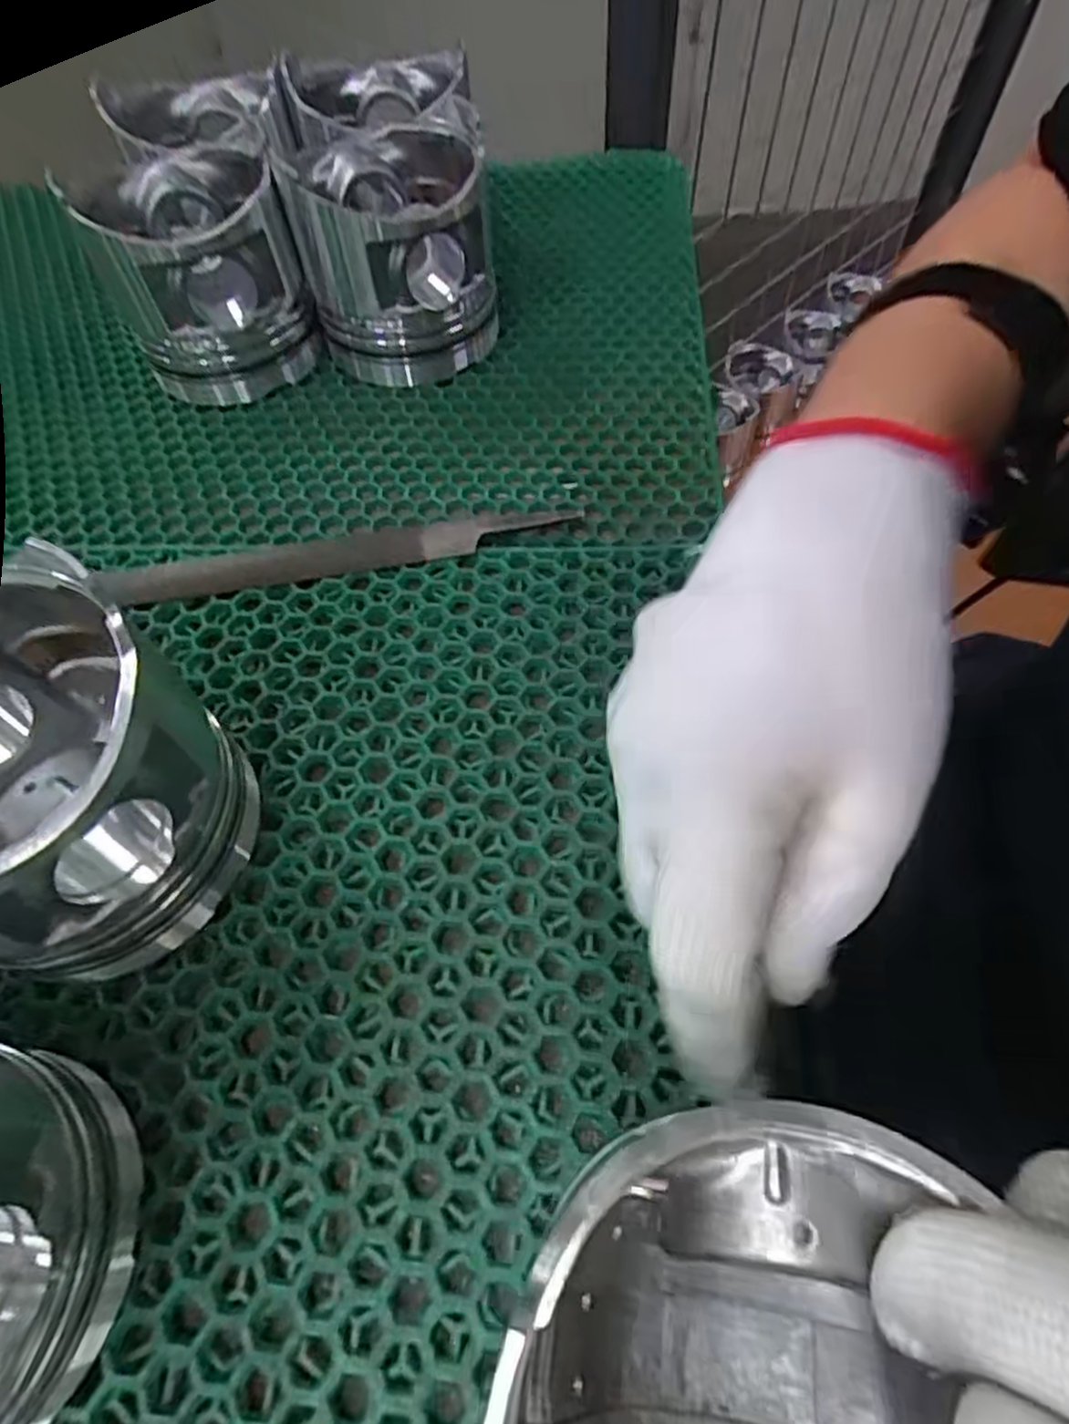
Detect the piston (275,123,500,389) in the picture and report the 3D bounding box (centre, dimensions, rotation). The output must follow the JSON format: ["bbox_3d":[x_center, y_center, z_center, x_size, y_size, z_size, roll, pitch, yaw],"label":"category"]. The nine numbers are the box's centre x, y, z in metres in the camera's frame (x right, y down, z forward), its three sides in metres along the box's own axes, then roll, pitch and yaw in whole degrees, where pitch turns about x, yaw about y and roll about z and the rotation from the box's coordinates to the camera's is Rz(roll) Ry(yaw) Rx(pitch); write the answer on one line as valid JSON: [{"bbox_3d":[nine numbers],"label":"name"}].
[{"bbox_3d":[-0.066,-0.225,0.347,0.088,0.080,0.099,-9,59,-3],"label":"piston"}]

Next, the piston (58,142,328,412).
[{"bbox_3d":[-0.162,-0.214,0.343,0.083,0.080,0.105,-25,61,-12],"label":"piston"}]

